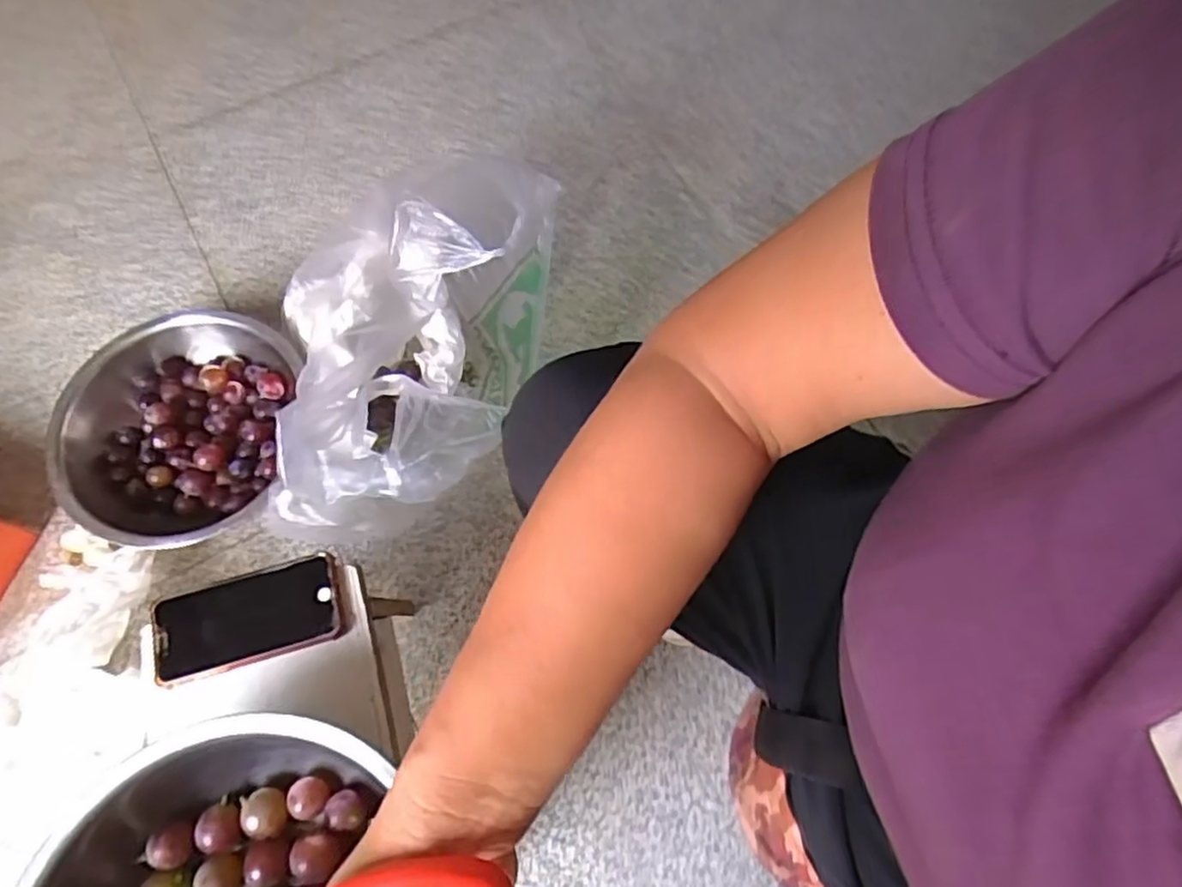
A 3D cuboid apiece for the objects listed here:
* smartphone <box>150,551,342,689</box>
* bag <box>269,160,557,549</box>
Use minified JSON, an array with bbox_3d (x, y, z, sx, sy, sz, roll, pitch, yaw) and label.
[{"bbox_3d":[-0.264,0.133,0.522,0.136,0.011,0.068,-15,69,-7],"label":"smartphone"},{"bbox_3d":[-0.180,-0.071,0.666,0.285,0.284,0.291,-2,69,-1],"label":"bag"}]

